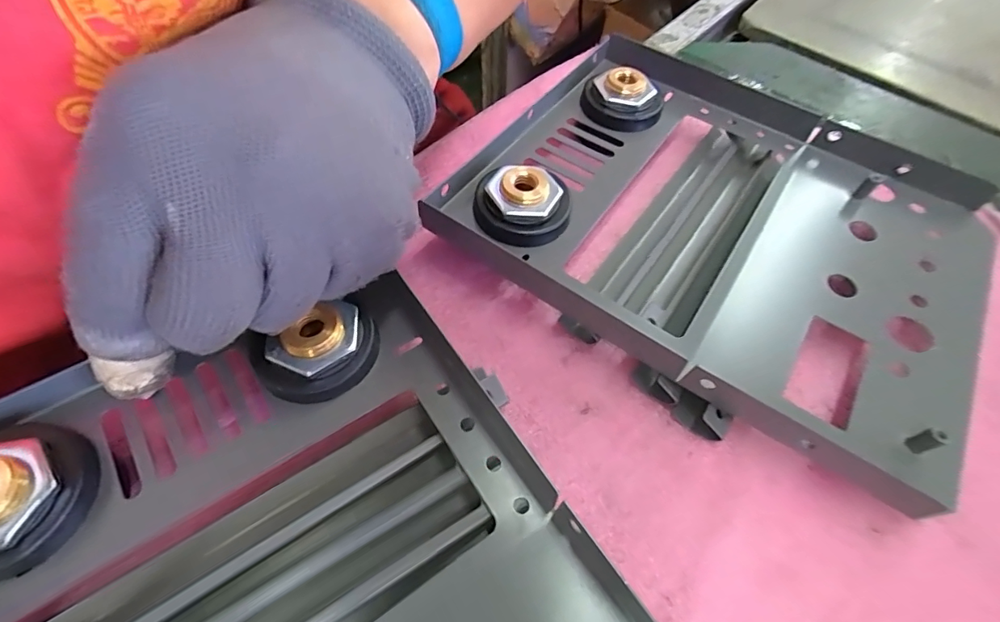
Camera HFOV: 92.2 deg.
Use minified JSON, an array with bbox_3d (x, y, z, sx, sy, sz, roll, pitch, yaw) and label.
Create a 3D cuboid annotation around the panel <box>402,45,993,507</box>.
[{"bbox_3d":[0.085,-0.042,0.193,0.190,0.029,0.155,33,62,18],"label":"panel"}]

